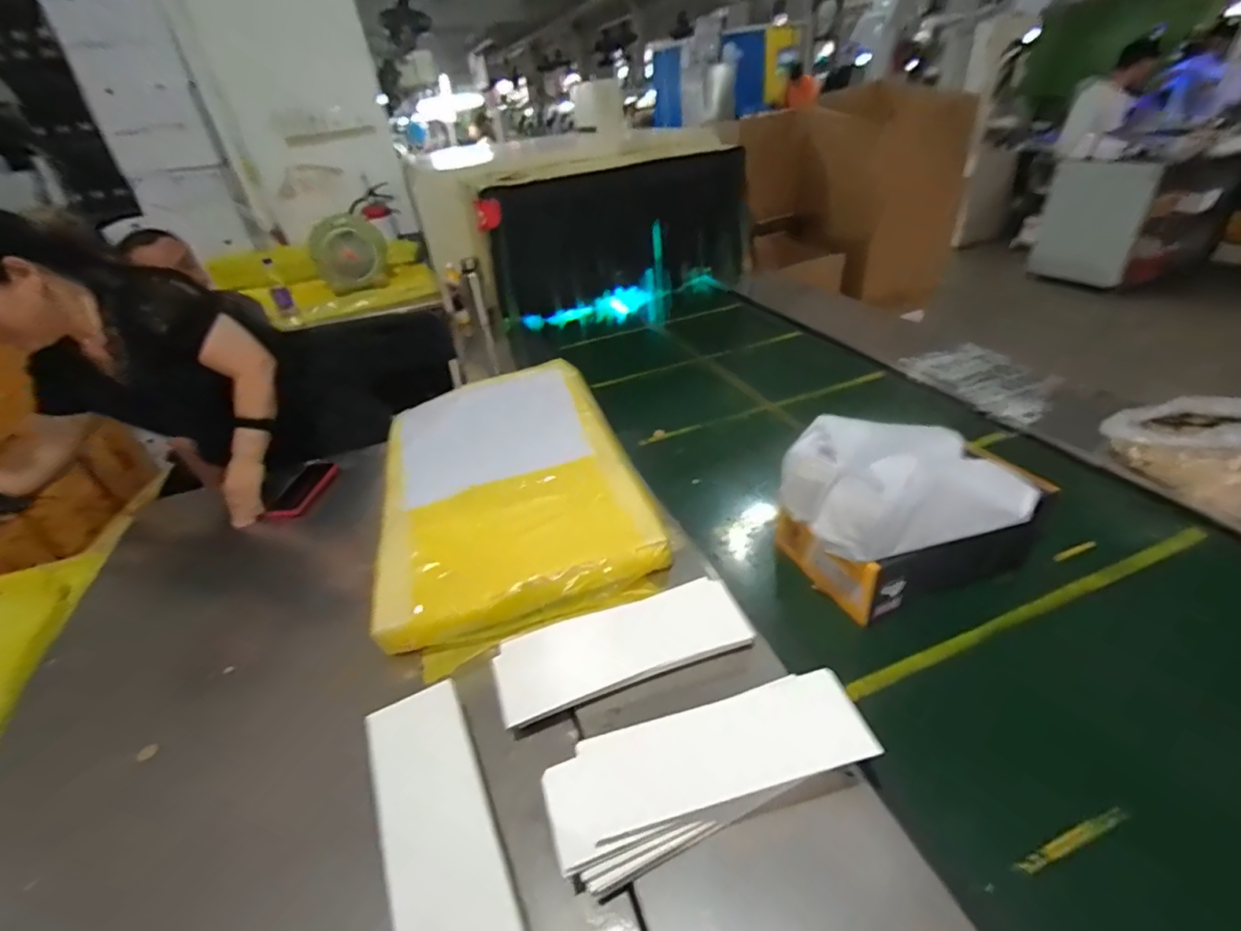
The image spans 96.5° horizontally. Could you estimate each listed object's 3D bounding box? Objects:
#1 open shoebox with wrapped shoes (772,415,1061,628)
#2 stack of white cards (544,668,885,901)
[{"bbox_3d":[0.437,0.054,0.820,0.356,0.229,0.197,-13,34,-9],"label":"open shoebox with wrapped shoes"},{"bbox_3d":[0.096,0.335,0.601,0.341,0.079,0.118,-14,34,-10],"label":"stack of white cards"}]

